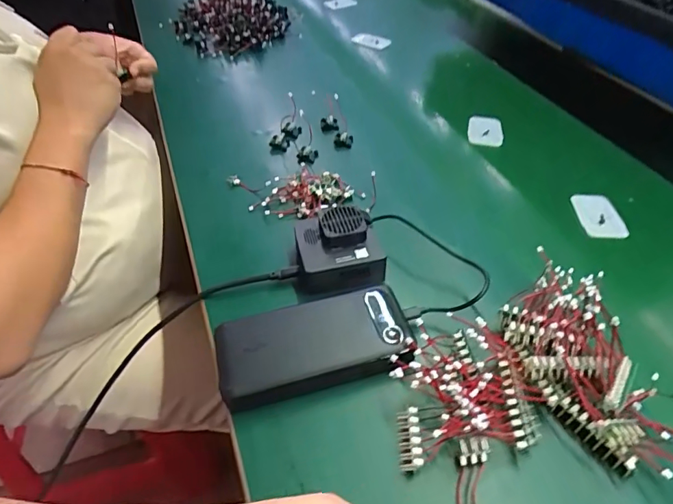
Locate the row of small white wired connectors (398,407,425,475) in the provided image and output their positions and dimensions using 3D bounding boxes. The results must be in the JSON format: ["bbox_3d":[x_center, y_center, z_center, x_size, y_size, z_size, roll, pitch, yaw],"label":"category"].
[{"bbox_3d":[0.052,0.132,0.336,0.016,0.007,0.043,1,45,0],"label":"row of small white wired connectors"}]

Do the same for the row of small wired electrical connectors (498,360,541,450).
[{"bbox_3d":[0.132,0.108,0.342,0.019,0.013,0.062,0,45,0],"label":"row of small wired electrical connectors"}]

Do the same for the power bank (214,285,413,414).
[{"bbox_3d":[-0.020,0.074,0.385,0.149,0.034,0.069,-11,46,-10],"label":"power bank"}]

